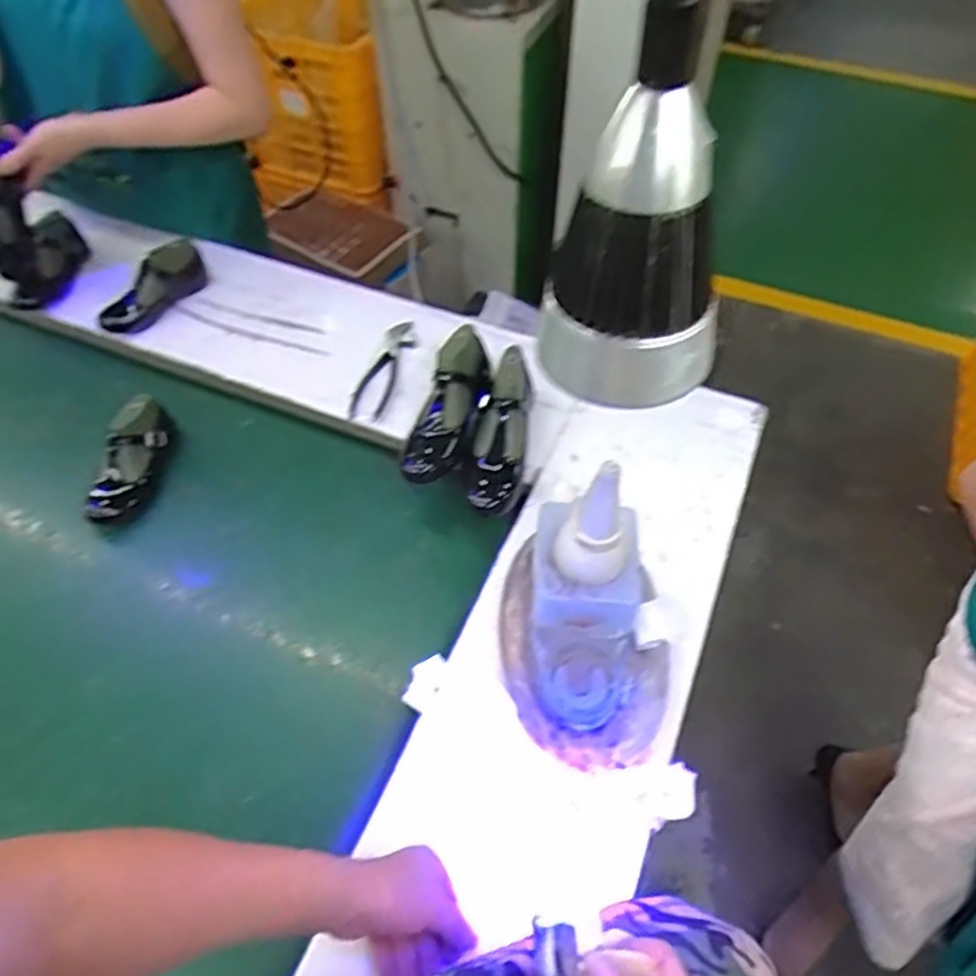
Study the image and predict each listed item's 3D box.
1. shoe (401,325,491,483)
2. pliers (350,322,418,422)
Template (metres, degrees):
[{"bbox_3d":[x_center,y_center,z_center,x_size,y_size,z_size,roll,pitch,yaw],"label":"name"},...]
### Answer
[{"bbox_3d":[-0.050,-0.106,0.951,0.073,0.077,0.232,15,68,10],"label":"shoe"},{"bbox_3d":[-0.149,-0.177,1.065,0.050,0.017,0.201,13,55,9],"label":"pliers"}]

